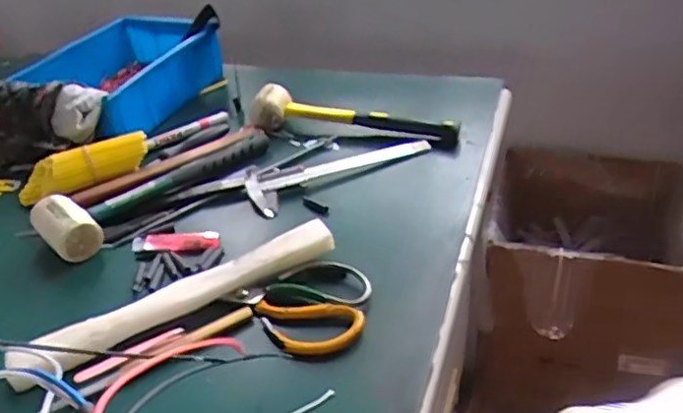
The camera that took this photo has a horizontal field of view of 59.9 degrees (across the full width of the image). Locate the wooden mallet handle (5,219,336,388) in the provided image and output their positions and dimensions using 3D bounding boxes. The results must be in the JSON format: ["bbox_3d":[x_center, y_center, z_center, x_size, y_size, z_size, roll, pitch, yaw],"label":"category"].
[{"bbox_3d":[-0.144,0.085,0.541,0.299,0.033,0.035,-21,38,-21],"label":"wooden mallet handle"}]

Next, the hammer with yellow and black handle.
[{"bbox_3d":[0.012,-0.120,0.779,0.281,0.052,0.042,7,37,16],"label":"hammer with yellow and black handle"}]

